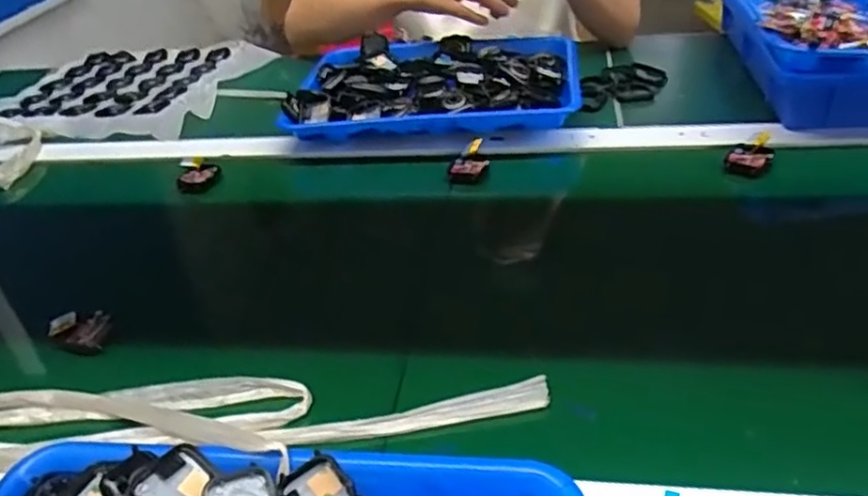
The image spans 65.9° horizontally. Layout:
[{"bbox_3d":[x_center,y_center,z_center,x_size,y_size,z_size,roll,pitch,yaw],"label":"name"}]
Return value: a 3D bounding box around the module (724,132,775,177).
[{"bbox_3d":[0.300,-0.088,0.638,0.040,0.022,0.053,11,41,24],"label":"module"}]

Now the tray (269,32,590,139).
[{"bbox_3d":[0.004,-0.193,0.808,0.328,0.051,0.213,-1,37,9],"label":"tray"}]

